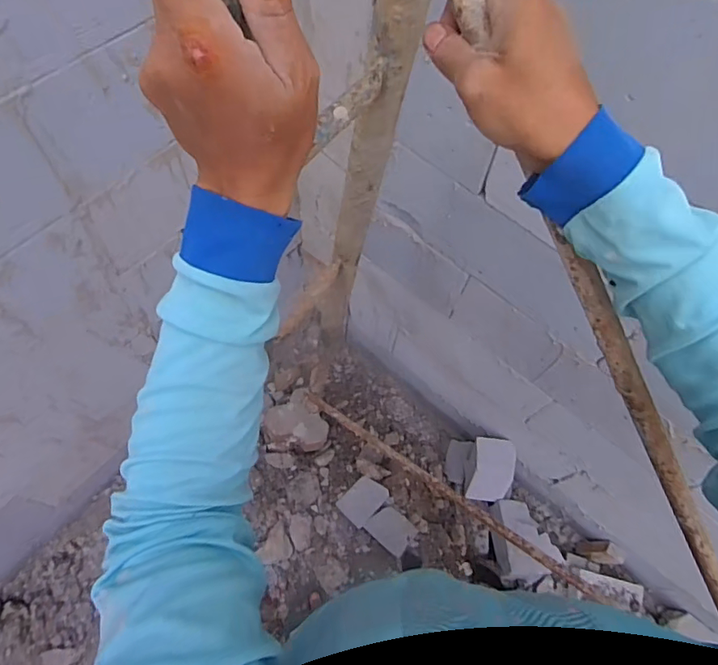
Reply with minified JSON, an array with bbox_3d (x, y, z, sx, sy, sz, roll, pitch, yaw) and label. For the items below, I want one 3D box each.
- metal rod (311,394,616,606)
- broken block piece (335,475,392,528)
[{"bbox_3d":[0.142,0.318,1.155,0.020,0.018,0.832,-43,45,-21],"label":"metal rod"},{"bbox_3d":[0.013,0.496,1.539,0.101,0.028,0.135,40,68,15],"label":"broken block piece"}]

